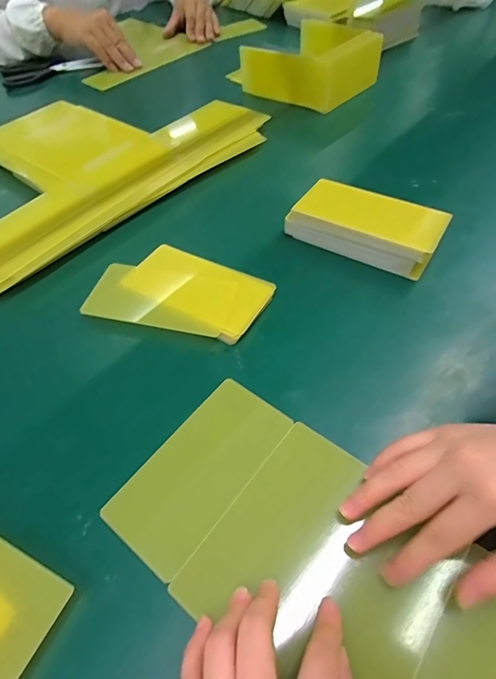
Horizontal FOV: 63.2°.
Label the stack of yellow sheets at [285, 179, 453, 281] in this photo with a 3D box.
[{"bbox_3d":[0.122,-0.119,0.426,0.148,0.040,0.067,25,58,21],"label":"stack of yellow sheets"}]

